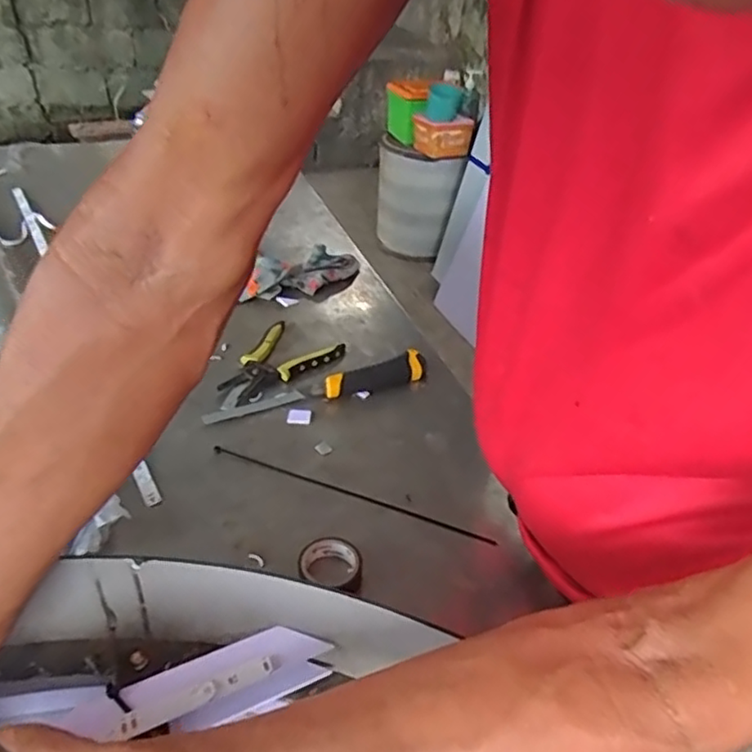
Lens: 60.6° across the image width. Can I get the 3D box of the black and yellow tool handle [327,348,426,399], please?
[{"bbox_3d":[0.001,0.000,0.773,0.135,0.030,0.031,-13,38,-24],"label":"black and yellow tool handle"}]

